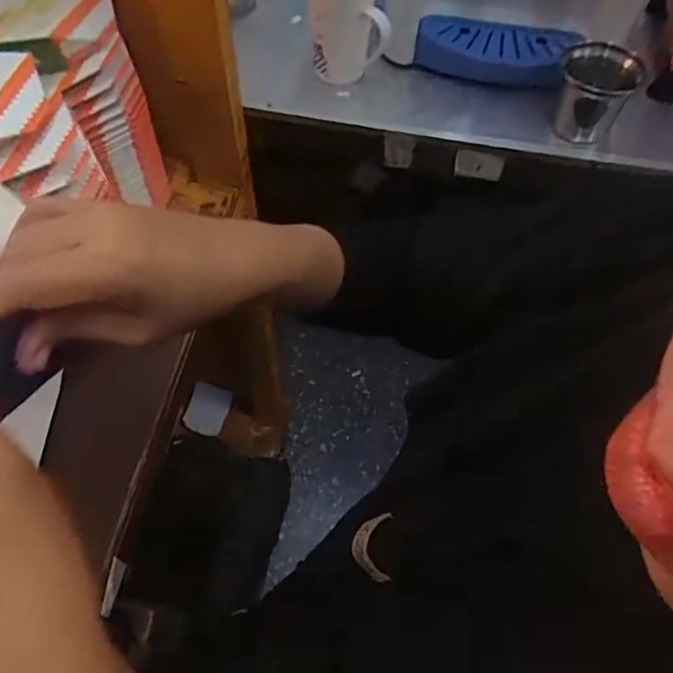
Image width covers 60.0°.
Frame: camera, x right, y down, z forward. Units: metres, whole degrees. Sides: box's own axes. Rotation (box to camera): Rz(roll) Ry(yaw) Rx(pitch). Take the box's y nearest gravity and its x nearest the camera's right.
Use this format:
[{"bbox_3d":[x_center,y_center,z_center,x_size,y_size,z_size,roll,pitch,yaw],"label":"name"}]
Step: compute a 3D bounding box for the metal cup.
[{"bbox_3d":[0.306,-0.286,0.694,0.078,0.085,0.081,9,58,3],"label":"metal cup"}]

